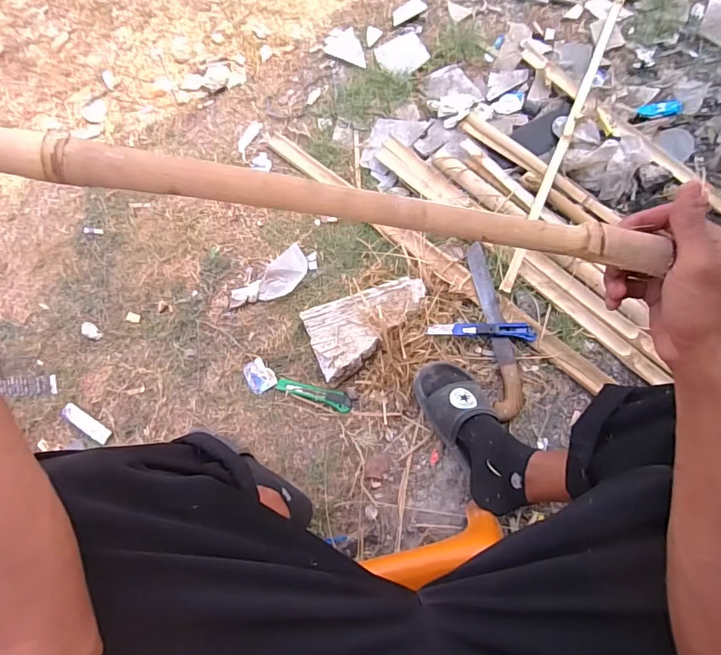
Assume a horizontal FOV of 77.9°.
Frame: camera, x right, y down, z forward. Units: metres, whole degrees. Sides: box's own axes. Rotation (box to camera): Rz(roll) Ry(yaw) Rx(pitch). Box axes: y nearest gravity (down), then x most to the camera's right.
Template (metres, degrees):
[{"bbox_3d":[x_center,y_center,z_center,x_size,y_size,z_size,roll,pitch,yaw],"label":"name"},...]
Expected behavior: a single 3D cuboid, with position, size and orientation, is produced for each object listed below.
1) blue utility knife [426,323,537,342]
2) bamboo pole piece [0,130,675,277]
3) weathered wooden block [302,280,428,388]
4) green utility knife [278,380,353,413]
[{"bbox_3d":[0.211,0.004,0.781,0.184,0.016,0.027,4,73,4],"label":"blue utility knife"},{"bbox_3d":[-0.166,-0.105,0.292,0.780,0.021,0.025,8,73,-5],"label":"bamboo pole piece"},{"bbox_3d":[0.021,-0.002,0.795,0.225,0.066,0.135,-21,73,-4],"label":"weathered wooden block"},{"bbox_3d":[-0.083,0.117,0.797,0.140,0.014,0.032,17,76,9],"label":"green utility knife"}]

